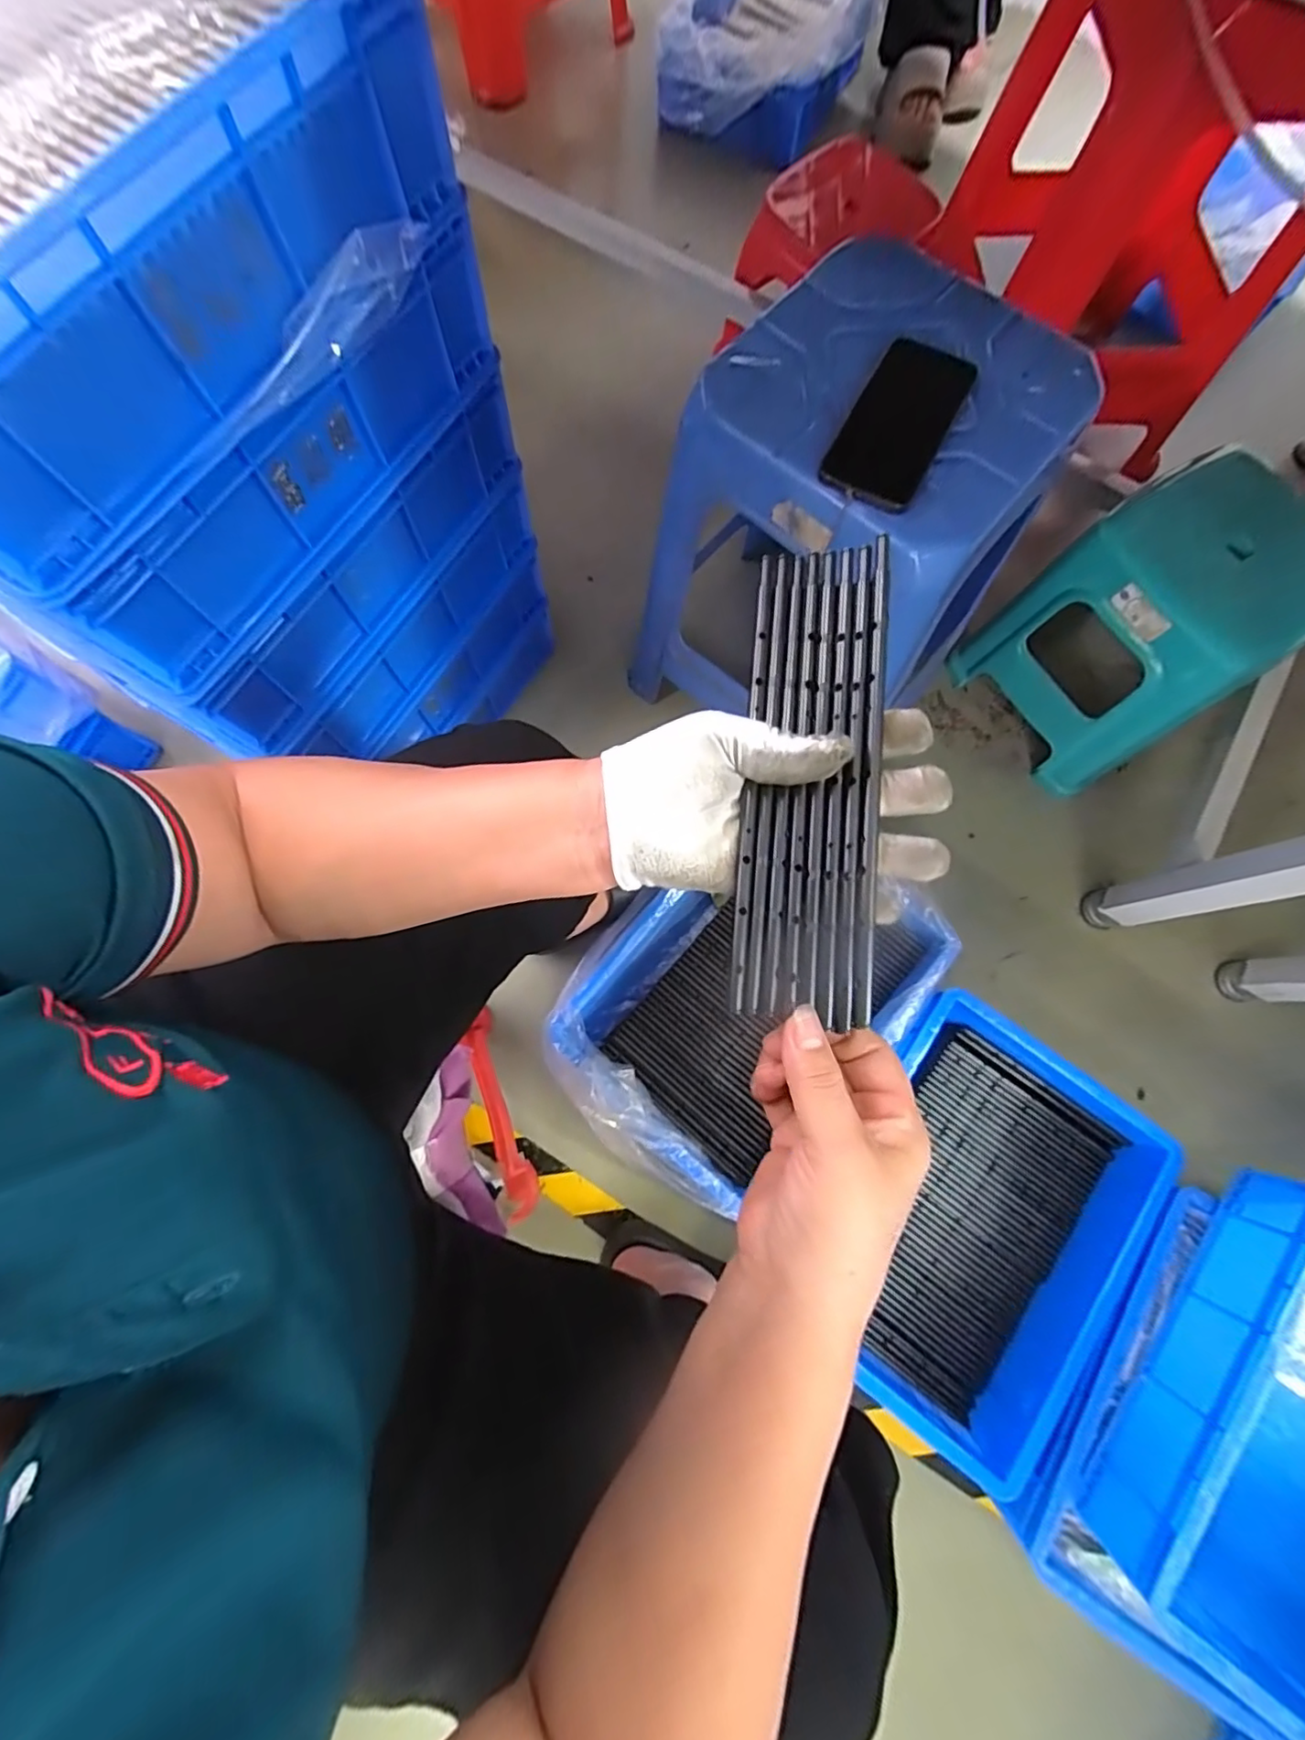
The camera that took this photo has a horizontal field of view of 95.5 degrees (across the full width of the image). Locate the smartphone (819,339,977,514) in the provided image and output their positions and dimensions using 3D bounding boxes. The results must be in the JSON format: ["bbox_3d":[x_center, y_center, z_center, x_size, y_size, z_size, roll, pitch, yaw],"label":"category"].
[{"bbox_3d":[0.195,-0.354,0.466,0.074,0.013,0.162,28,78,5],"label":"smartphone"}]

